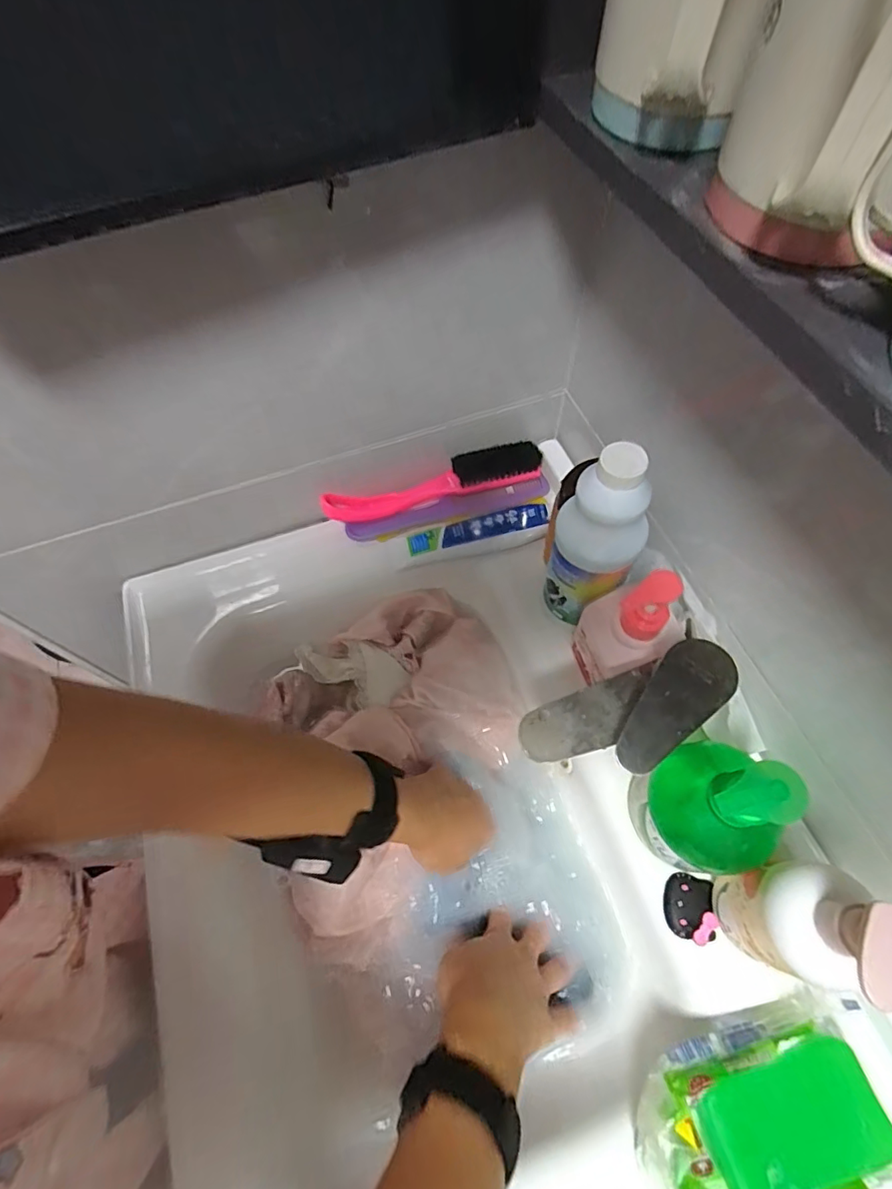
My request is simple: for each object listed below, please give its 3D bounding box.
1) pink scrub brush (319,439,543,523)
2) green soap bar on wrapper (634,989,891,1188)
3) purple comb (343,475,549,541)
[{"bbox_3d":[-0.012,-0.113,0.538,0.224,0.030,0.034,-16,63,-6],"label":"pink scrub brush"},{"bbox_3d":[0.199,0.315,0.321,0.163,0.030,0.085,-20,63,-8],"label":"green soap bar on wrapper"},{"bbox_3d":[0.004,-0.089,0.547,0.214,0.013,0.022,-14,62,-6],"label":"purple comb"}]

